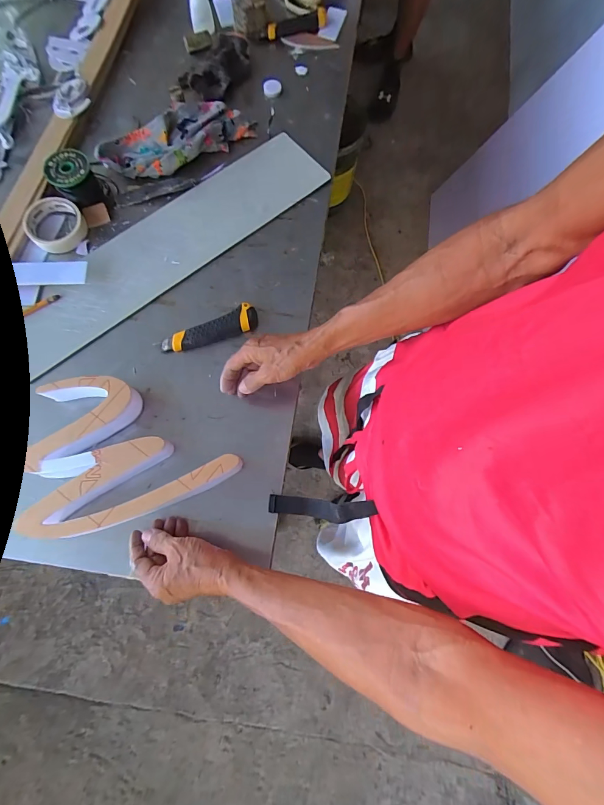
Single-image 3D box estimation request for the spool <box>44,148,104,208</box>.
[{"bbox_3d":[-0.372,-0.363,0.616,0.067,0.065,0.063,1,75,-2],"label":"spool"}]

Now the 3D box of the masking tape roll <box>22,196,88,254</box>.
[{"bbox_3d":[-0.409,-0.294,0.617,0.089,0.034,0.089,1,75,-2],"label":"masking tape roll"}]

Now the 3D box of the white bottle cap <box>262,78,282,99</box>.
[{"bbox_3d":[-0.058,-0.618,0.730,0.037,0.013,0.037,1,75,-2],"label":"white bottle cap"}]

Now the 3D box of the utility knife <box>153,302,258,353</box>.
[{"bbox_3d":[-0.146,-0.114,0.580,0.155,0.020,0.040,-18,77,-7],"label":"utility knife"}]

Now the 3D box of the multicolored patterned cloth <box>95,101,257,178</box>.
[{"bbox_3d":[-0.222,-0.474,0.665,0.277,0.044,0.103,-27,78,-10],"label":"multicolored patterned cloth"}]

